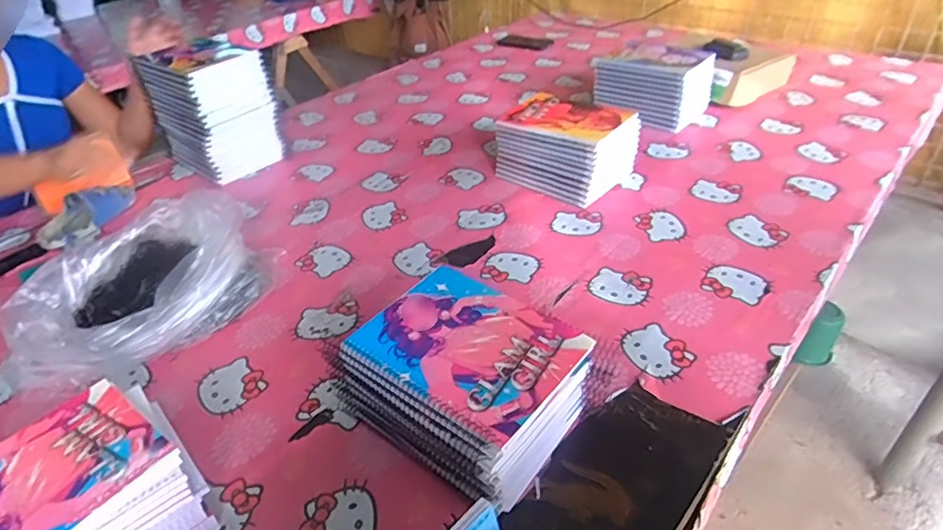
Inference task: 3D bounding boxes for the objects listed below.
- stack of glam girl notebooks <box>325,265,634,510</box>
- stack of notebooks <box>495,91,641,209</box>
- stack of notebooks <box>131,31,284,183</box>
[{"bbox_3d":[-0.001,0.111,0.569,0.218,0.131,0.179,26,46,34],"label":"stack of glam girl notebooks"},{"bbox_3d":[0.166,-0.206,0.973,0.201,0.119,0.144,26,46,34],"label":"stack of notebooks"},{"bbox_3d":[-0.508,-0.307,1.105,0.195,0.219,0.170,24,45,32],"label":"stack of notebooks"}]

